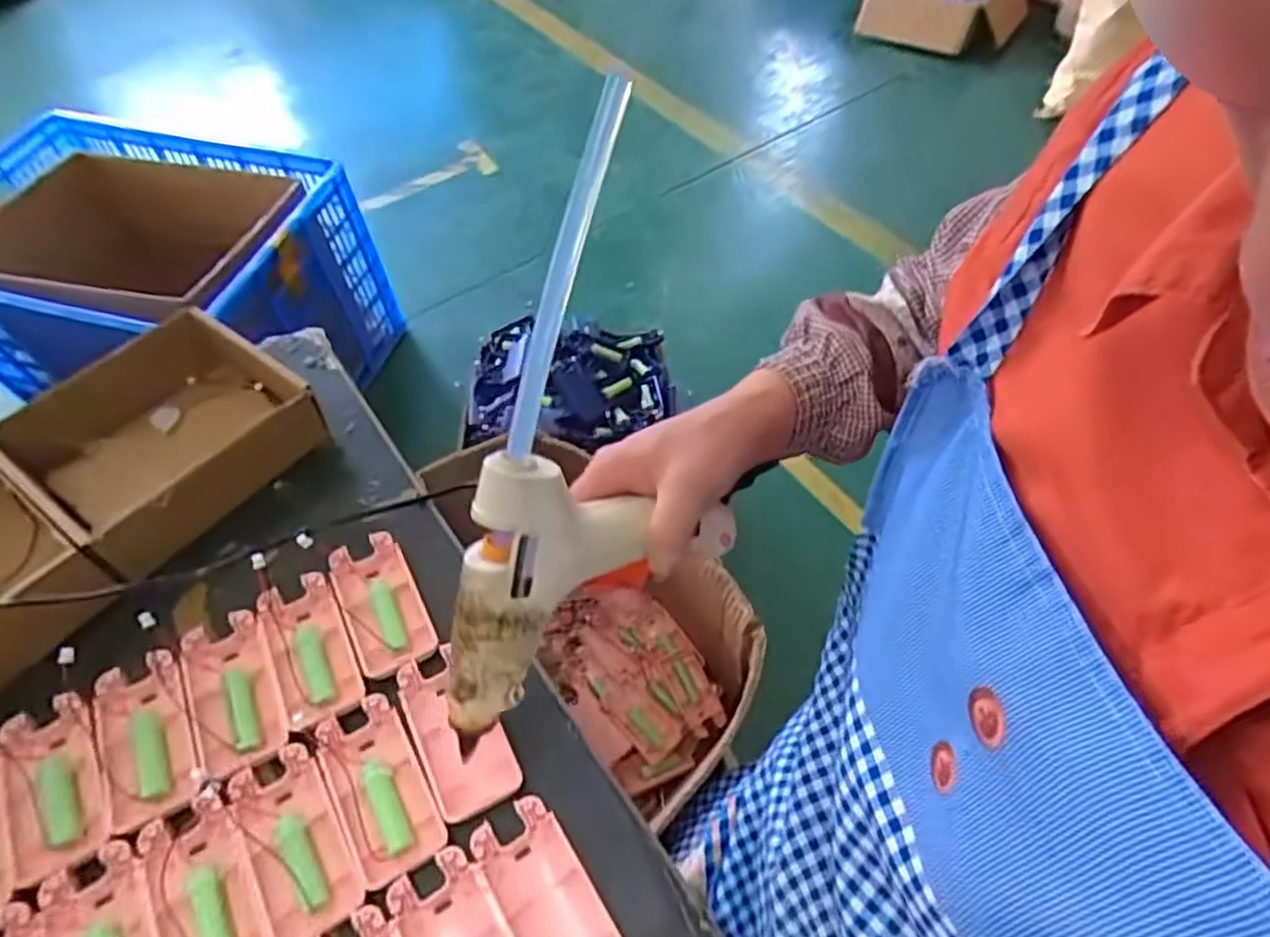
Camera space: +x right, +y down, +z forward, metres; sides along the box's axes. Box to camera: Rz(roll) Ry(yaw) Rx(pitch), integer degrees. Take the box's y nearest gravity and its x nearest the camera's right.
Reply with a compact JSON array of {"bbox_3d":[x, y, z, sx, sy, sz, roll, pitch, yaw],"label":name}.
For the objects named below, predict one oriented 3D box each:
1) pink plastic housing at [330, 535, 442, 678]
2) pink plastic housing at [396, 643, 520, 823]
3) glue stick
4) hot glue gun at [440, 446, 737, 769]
[{"bbox_3d":[-0.157,0.082,0.443,0.045,0.018,0.091,-24,59,-17],"label":"pink plastic housing"},{"bbox_3d":[-0.100,0.146,0.402,0.044,0.011,0.092,-24,59,-16],"label":"pink plastic housing"},{"bbox_3d":[-0.031,-0.086,0.319,0.009,0.012,0.168,20,101,13],"label":"glue stick"},{"bbox_3d":[-0.049,0.044,0.358,0.166,0.116,0.040,-38,33,-7],"label":"hot glue gun"}]

